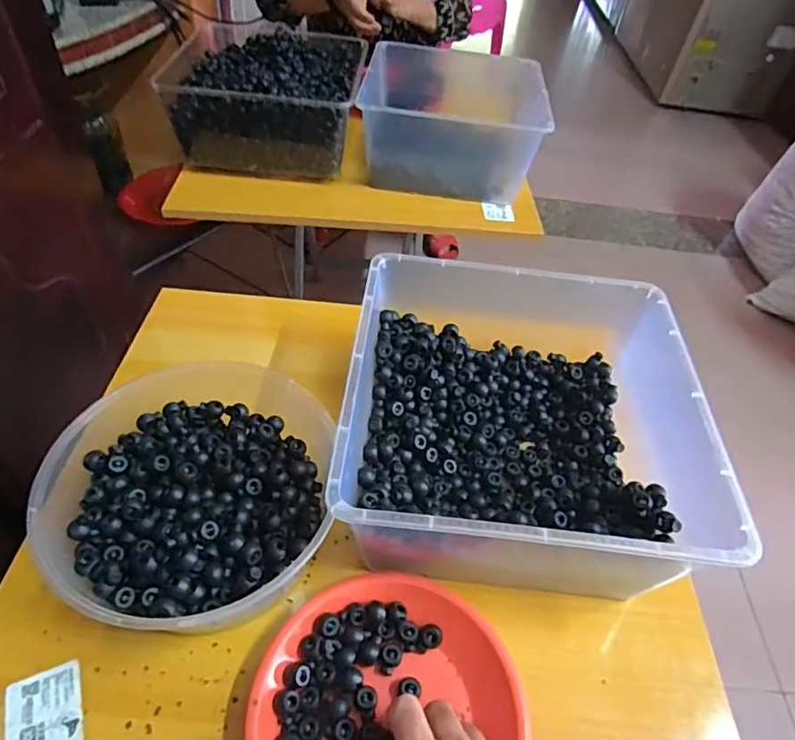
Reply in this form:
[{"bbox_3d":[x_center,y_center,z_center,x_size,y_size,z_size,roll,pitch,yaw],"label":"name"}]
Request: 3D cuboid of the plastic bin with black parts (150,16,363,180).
[{"bbox_3d":[-0.216,-0.472,0.956,0.302,0.136,0.269,6,49,-1],"label":"plastic bin with black parts"}]

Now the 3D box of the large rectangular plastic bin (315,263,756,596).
[{"bbox_3d":[0.107,0.049,0.520,0.301,0.137,0.298,7,49,0],"label":"large rectangular plastic bin"}]

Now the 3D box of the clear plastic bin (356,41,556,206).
[{"bbox_3d":[0.090,-0.439,0.945,0.278,0.133,0.320,7,49,0],"label":"clear plastic bin"}]

